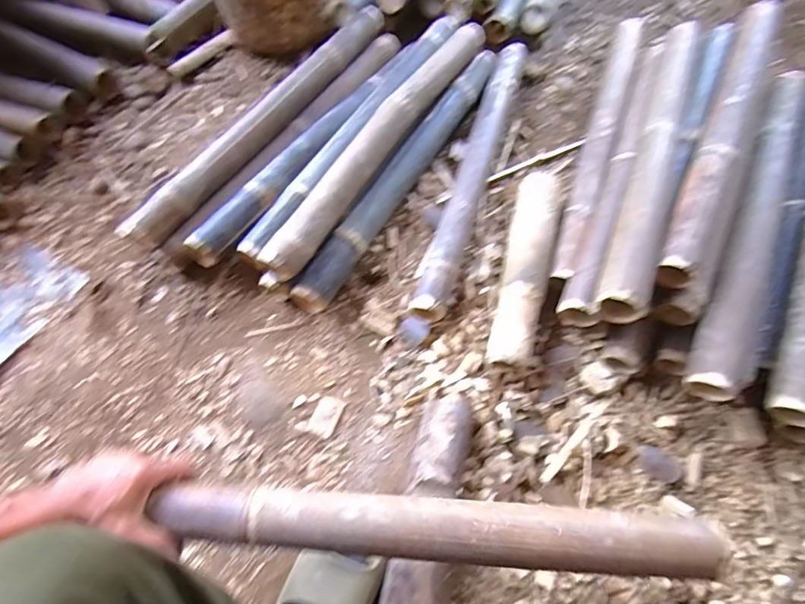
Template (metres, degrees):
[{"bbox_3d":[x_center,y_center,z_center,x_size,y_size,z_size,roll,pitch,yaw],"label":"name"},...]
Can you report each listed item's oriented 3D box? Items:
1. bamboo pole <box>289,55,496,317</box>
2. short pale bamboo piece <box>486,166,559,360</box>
[{"bbox_3d":[0.012,-0.256,0.821,0.055,0.062,0.663,27,69,14],"label":"bamboo pole"},{"bbox_3d":[0.205,-0.063,0.710,0.072,0.068,0.357,13,67,9],"label":"short pale bamboo piece"}]

